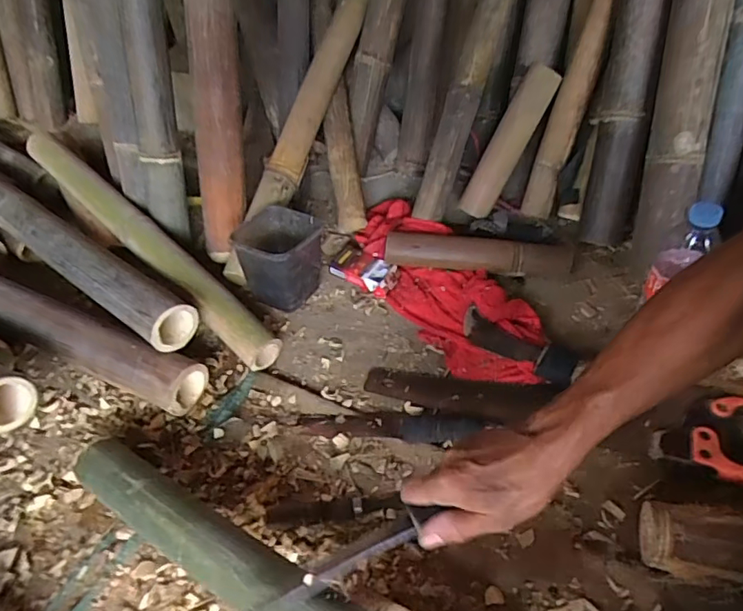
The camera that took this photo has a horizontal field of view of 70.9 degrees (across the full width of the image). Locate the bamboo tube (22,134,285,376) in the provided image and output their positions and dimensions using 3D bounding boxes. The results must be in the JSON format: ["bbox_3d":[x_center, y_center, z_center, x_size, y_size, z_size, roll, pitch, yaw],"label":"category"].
[{"bbox_3d":[-0.383,-0.116,0.856,0.645,0.060,0.059,38,59,20],"label":"bamboo tube"}]

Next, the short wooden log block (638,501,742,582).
[{"bbox_3d":[0.340,0.238,0.517,0.130,0.059,0.069,6,46,13],"label":"short wooden log block"}]

